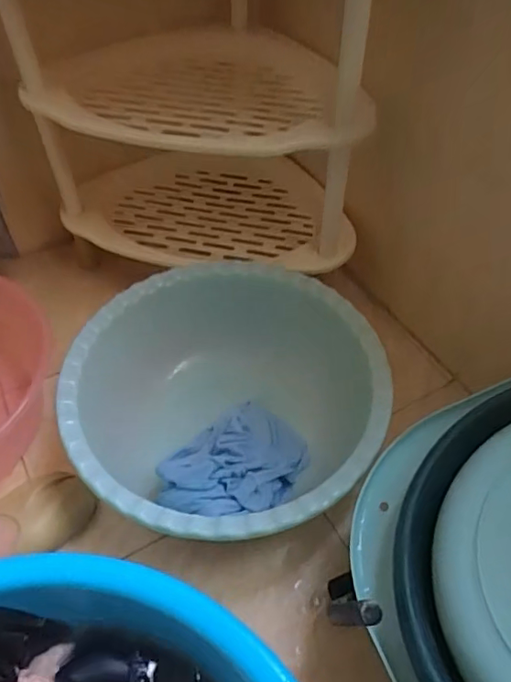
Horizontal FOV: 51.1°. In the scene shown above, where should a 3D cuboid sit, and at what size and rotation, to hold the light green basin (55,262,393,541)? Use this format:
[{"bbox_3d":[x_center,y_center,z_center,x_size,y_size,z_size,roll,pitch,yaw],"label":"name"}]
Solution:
[{"bbox_3d":[-0.038,0.083,0.671,0.355,0.146,0.358,0,48,1],"label":"light green basin"}]

